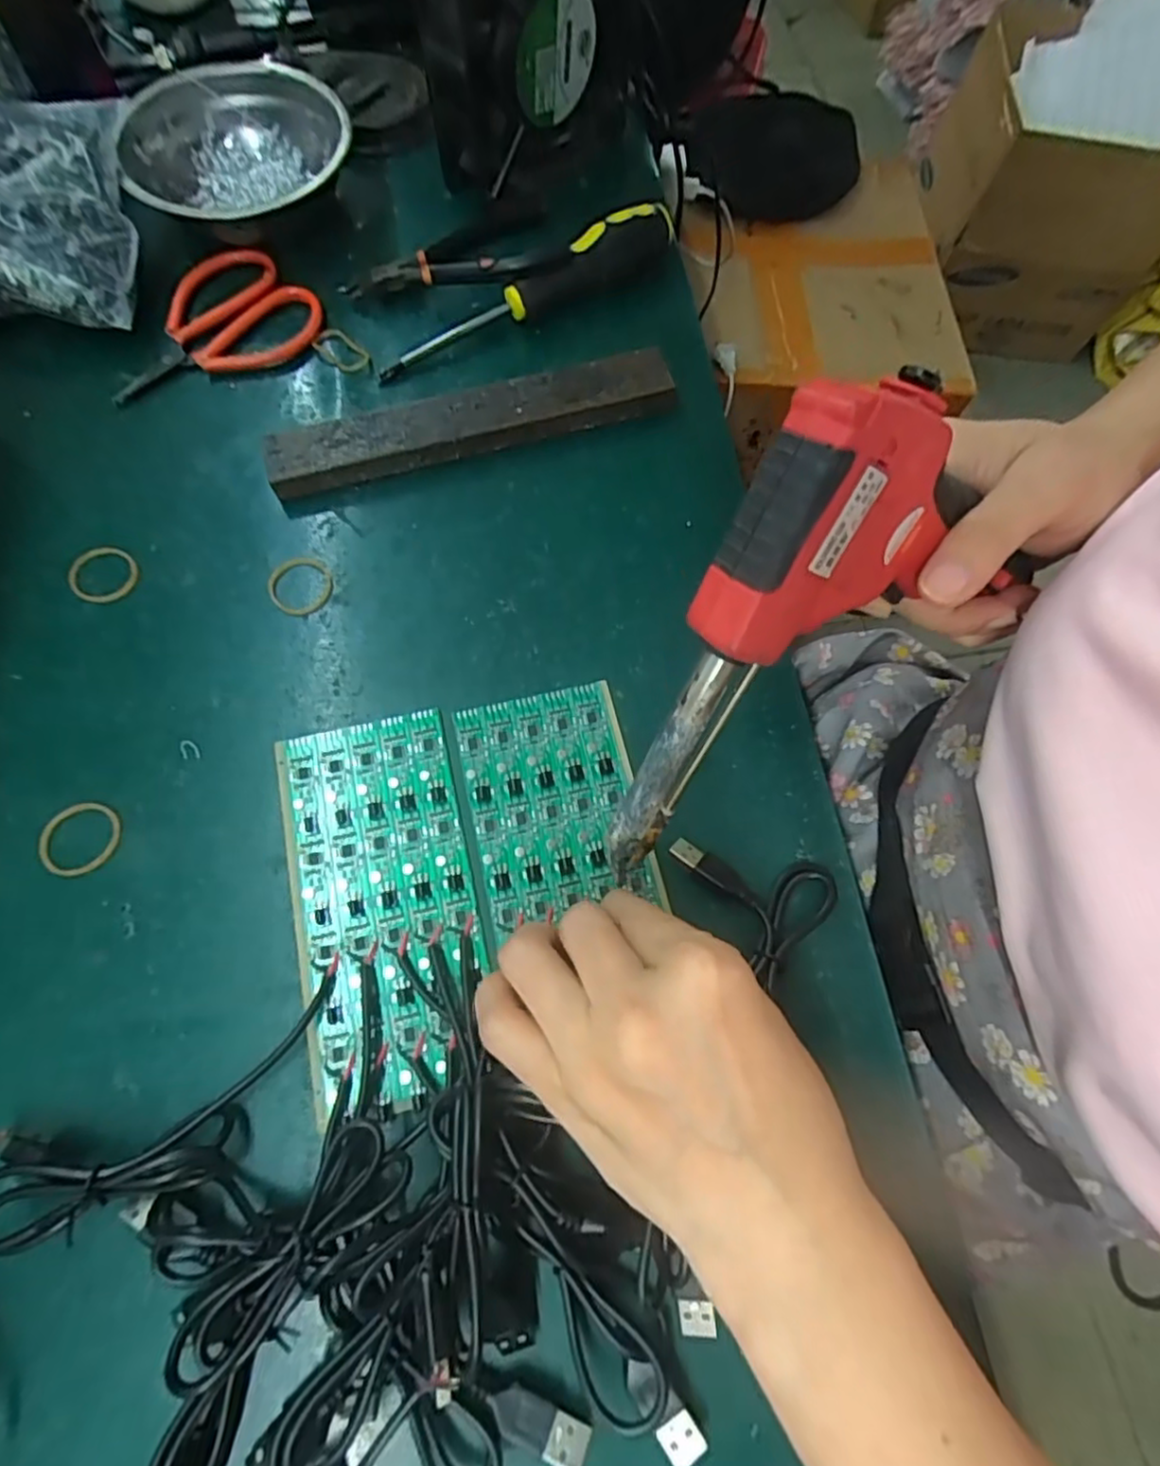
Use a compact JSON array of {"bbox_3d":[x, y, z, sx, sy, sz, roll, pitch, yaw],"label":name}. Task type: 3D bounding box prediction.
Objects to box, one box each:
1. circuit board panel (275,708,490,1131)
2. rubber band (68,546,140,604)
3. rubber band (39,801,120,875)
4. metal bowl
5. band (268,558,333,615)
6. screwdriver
[{"bbox_3d":[-0.079,0.065,0.272,0.071,0.004,0.147,-13,71,-7],"label":"circuit board panel"},{"bbox_3d":[-0.227,-0.076,0.319,0.029,0.004,0.029,-27,73,-11],"label":"rubber band"},{"bbox_3d":[-0.206,0.043,0.275,0.030,0.004,0.030,1,70,-2],"label":"rubber band"},{"bbox_3d":[-0.196,-0.332,0.385,0.121,0.034,0.115,1,70,-2],"label":"metal bowl"},{"bbox_3d":[-0.133,-0.071,0.320,0.030,0.004,0.030,1,70,-2],"label":"band"},{"bbox_3d":[-0.028,-0.243,0.367,0.181,0.033,0.024,-28,74,-12],"label":"screwdriver"}]

